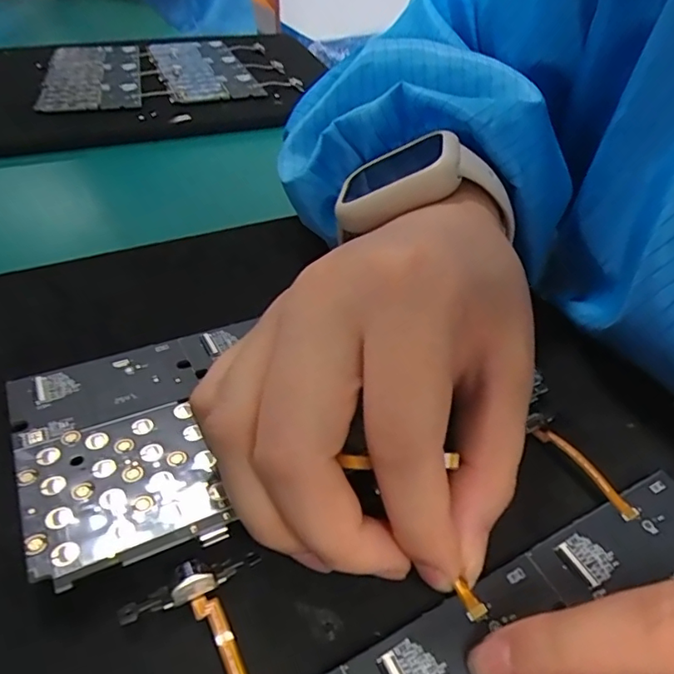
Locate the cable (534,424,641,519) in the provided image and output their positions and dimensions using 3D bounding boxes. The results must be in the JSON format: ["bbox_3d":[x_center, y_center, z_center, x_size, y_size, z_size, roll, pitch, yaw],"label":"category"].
[{"bbox_3d":[0.074,0.039,0.163,0.005,0.004,0.035,-23,48,-25],"label":"cable"}]

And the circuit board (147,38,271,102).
[{"bbox_3d":[-0.131,-0.262,0.521,0.078,0.007,0.171,-15,45,-19],"label":"circuit board"}]

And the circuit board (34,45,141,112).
[{"bbox_3d":[-0.221,-0.240,0.492,0.080,0.010,0.157,-9,44,-12],"label":"circuit board"}]

